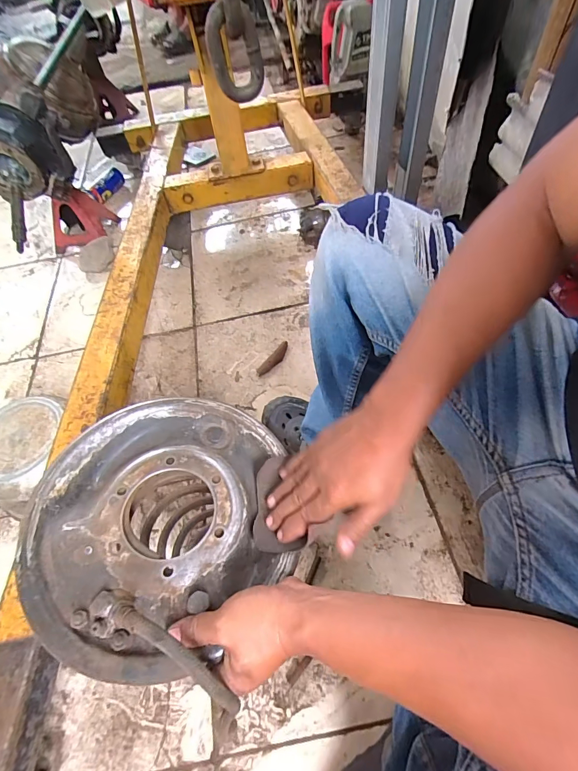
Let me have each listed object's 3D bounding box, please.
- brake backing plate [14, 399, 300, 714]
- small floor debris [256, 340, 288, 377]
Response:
[{"bbox_3d":[-0.120,0.130,0.377,0.250,0.075,0.260,3,57,5],"label":"brake backing plate"},{"bbox_3d":[-0.032,-0.061,0.871,0.030,0.018,0.107,33,65,22],"label":"small floor debris"}]

